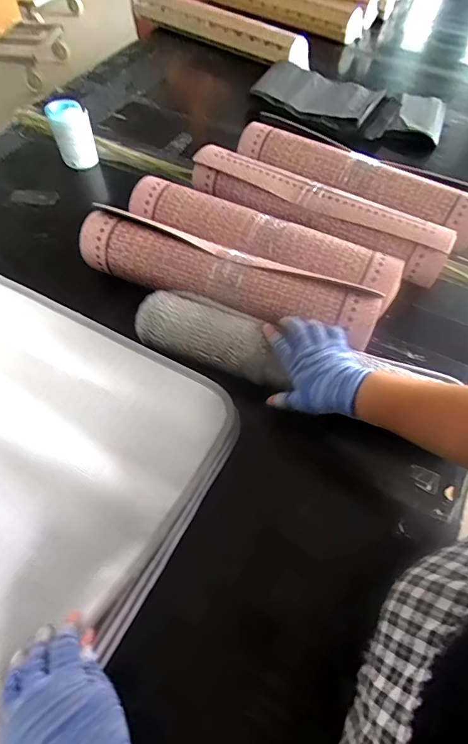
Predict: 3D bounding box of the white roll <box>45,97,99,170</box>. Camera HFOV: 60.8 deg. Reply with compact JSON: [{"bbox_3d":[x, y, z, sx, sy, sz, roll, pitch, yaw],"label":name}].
[{"bbox_3d":[-0.364,-0.538,0.902,0.087,0.105,0.079,-17,60,-13],"label":"white roll"}]

